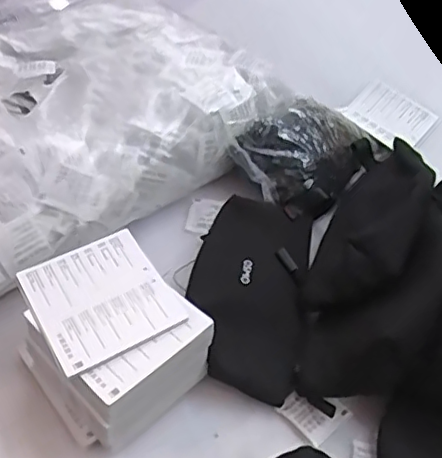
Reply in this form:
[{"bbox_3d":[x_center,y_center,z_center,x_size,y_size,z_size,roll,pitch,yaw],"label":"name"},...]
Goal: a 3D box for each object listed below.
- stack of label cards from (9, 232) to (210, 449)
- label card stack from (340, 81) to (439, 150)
[{"bbox_3d":[-0.082,0.080,0.435,0.104,0.070,0.123,-30,53,-27],"label":"stack of label cards"},{"bbox_3d":[0.193,-0.128,0.673,0.091,0.007,0.069,35,71,14],"label":"label card stack"}]

